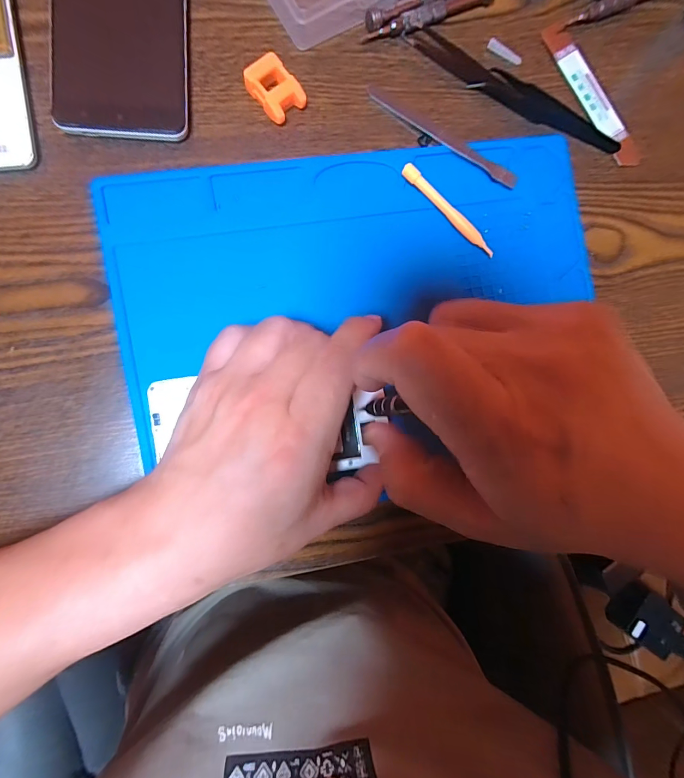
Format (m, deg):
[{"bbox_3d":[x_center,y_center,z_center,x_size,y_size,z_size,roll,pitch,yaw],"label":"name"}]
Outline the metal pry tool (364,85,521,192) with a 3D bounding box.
[{"bbox_3d":[0.070,-0.173,0.252,0.117,0.006,0.012,30,85,-7],"label":"metal pry tool"}]

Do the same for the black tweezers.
[{"bbox_3d":[0.125,-0.210,0.258,0.167,0.008,0.020,24,86,-7],"label":"black tweezers"}]

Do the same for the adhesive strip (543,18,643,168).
[{"bbox_3d":[0.186,-0.217,0.270,0.020,0.004,0.115,-37,94,-7],"label":"adhesive strip"}]

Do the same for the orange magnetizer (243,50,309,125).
[{"bbox_3d":[-0.043,-0.189,0.233,0.028,0.014,0.033,-45,95,-6],"label":"orange magnetizer"}]

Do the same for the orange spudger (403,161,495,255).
[{"bbox_3d":[0.073,-0.120,0.247,0.082,0.008,0.008,40,84,-6],"label":"orange spudger"}]

